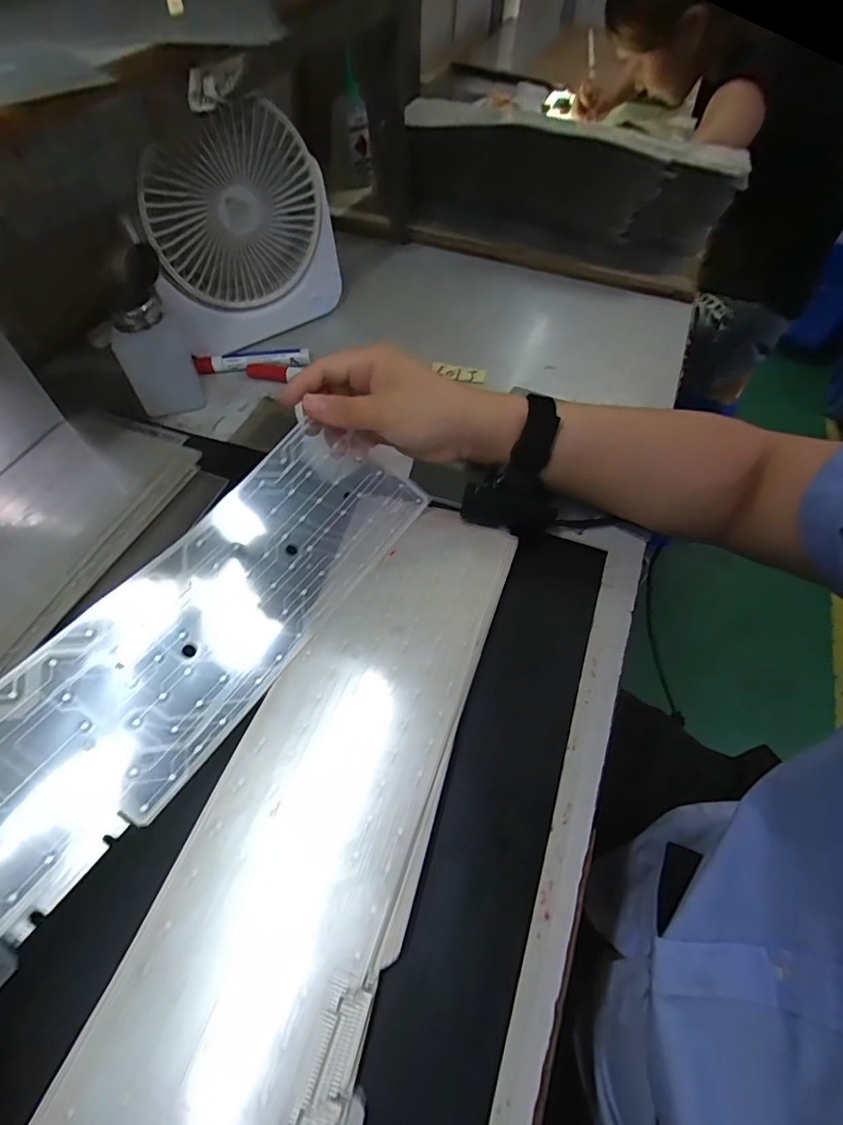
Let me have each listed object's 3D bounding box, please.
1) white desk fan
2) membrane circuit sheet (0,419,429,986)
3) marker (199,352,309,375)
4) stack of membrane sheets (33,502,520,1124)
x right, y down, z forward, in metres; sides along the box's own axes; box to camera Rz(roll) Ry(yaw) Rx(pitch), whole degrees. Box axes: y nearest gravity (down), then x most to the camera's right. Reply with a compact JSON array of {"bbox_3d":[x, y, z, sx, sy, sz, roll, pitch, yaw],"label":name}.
[{"bbox_3d":[-0.170,-0.303,0.463,0.176,0.185,0.061,-39,65,-22],"label":"white desk fan"},{"bbox_3d":[-0.151,0.058,0.291,0.108,0.021,0.398,39,60,0],"label":"membrane circuit sheet"},{"bbox_3d":[-0.171,-0.204,0.503,0.112,0.013,0.016,-4,57,-2],"label":"marker"},{"bbox_3d":[-0.051,0.128,0.283,0.128,0.012,0.405,16,59,8],"label":"stack of membrane sheets"}]

